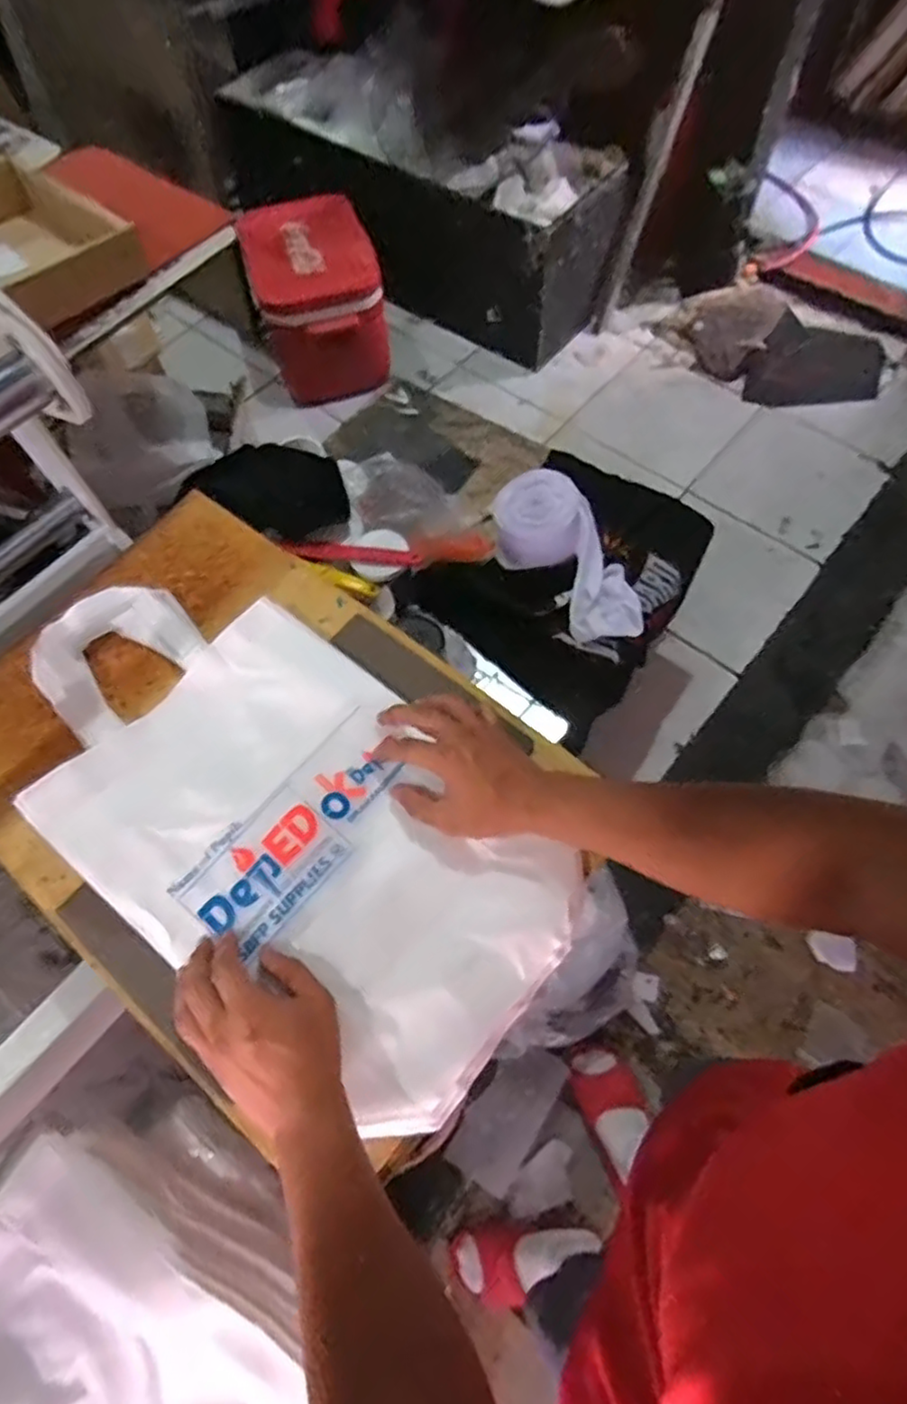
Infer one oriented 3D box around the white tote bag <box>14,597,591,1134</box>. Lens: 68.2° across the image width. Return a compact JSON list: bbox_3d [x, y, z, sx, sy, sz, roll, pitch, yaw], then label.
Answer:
[{"bbox_3d":[-0.168,0.084,0.597,0.553,0.038,0.279,37,72,16],"label":"white tote bag"}]

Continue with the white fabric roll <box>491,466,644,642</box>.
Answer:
[{"bbox_3d":[0.202,-0.245,1.172,0.150,0.101,0.335,-42,96,-16],"label":"white fabric roll"}]

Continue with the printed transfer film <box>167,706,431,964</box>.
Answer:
[{"bbox_3d":[-0.130,0.110,0.584,0.092,0.012,0.218,39,72,14],"label":"printed transfer film"}]

